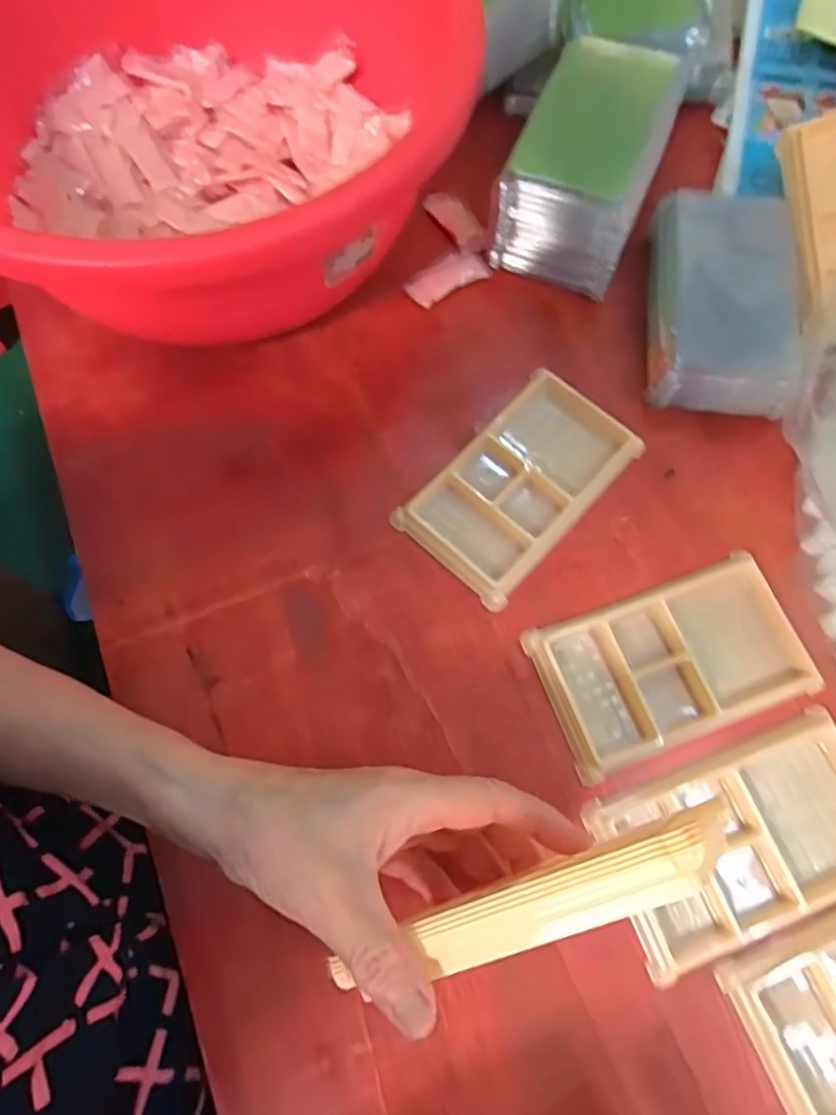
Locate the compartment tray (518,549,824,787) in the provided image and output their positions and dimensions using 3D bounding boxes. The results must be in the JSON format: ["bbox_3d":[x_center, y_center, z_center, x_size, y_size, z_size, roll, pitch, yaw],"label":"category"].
[{"bbox_3d":[0.132,0.054,0.323,0.132,0.012,0.078,-21,73,-6],"label":"compartment tray"}]

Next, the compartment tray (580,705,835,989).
[{"bbox_3d":[0.157,0.136,0.297,0.132,0.011,0.077,-21,73,-6],"label":"compartment tray"}]

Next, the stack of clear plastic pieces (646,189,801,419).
[{"bbox_3d":[0.184,-0.149,0.374,0.087,0.046,0.139,7,72,3],"label":"stack of clear plastic pieces"}]

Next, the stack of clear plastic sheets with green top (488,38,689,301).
[{"bbox_3d":[0.099,-0.235,0.380,0.079,0.081,0.113,22,73,7],"label":"stack of clear plastic sheets with green top"}]

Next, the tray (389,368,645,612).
[{"bbox_3d":[0.058,-0.043,0.355,0.079,0.015,0.131,38,76,12],"label":"tray"}]

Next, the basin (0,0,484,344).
[{"bbox_3d":[-0.117,-0.241,0.362,0.273,0.127,0.280,0,72,1],"label":"basin"}]

